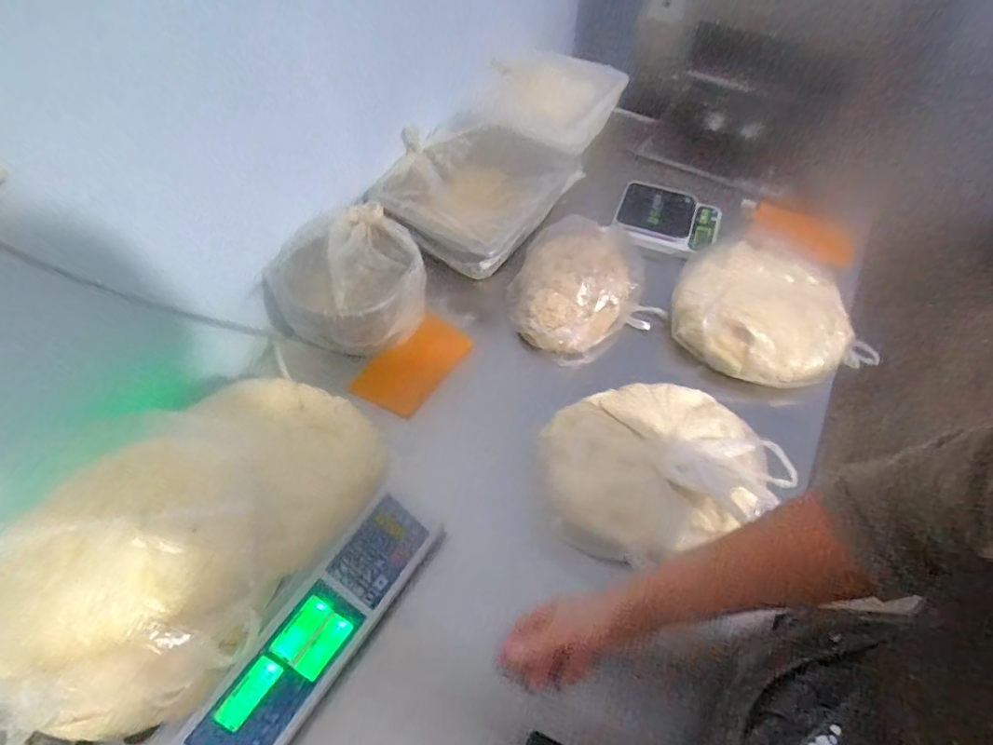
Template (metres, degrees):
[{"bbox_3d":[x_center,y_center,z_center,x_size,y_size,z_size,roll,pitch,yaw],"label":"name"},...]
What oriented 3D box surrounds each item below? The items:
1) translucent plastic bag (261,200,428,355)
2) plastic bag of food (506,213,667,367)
[{"bbox_3d":[-0.224,-0.130,0.818,0.216,0.143,0.189,-38,65,-25],"label":"translucent plastic bag"},{"bbox_3d":[0.151,-0.144,0.896,0.248,0.077,0.276,10,56,4],"label":"plastic bag of food"}]

